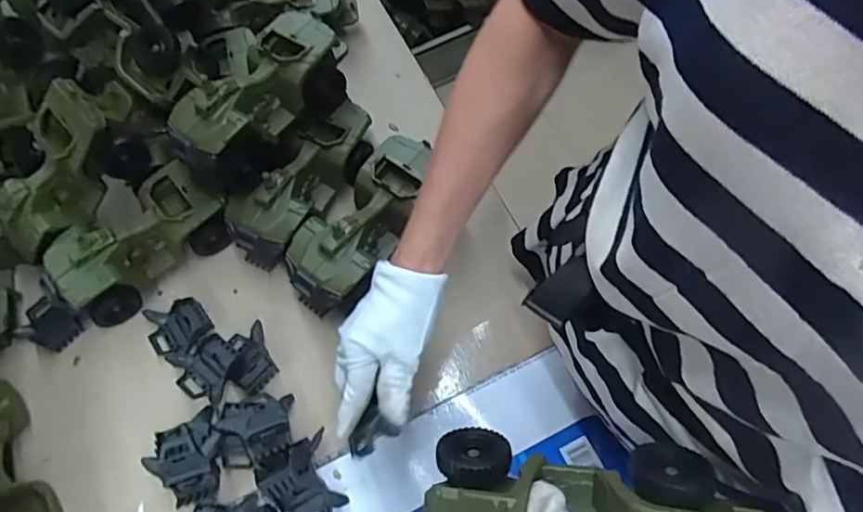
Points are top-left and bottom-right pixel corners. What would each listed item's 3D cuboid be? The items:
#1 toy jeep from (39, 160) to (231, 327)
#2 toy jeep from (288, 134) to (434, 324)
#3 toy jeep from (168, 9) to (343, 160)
[{"bbox_3d":[-0.290,-0.011,0.547,0.174,0.080,0.083,-37,70,-13],"label":"toy jeep"},{"bbox_3d":[-0.063,-0.029,0.546,0.085,0.077,0.188,31,71,15],"label":"toy jeep"},{"bbox_3d":[-0.165,-0.153,0.535,0.080,0.076,0.176,38,73,17],"label":"toy jeep"}]

